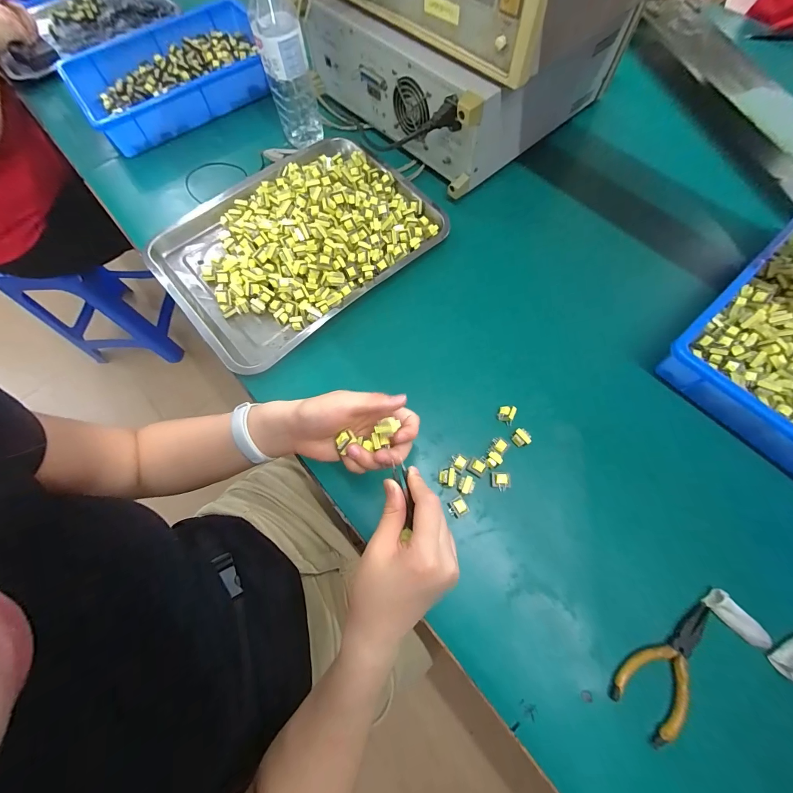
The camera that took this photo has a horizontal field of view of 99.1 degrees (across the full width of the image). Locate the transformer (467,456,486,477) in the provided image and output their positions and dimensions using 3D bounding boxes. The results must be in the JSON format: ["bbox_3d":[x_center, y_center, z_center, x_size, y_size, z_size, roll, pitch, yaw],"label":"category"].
[{"bbox_3d":[0.095,0.080,0.393,0.022,0.018,0.020,28,73,12],"label":"transformer"}]

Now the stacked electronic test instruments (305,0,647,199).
[{"bbox_3d":[0.094,-0.587,0.474,0.351,0.319,0.423,-41,73,-12],"label":"stacked electronic test instruments"}]

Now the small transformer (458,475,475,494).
[{"bbox_3d":[0.079,0.101,0.384,0.016,0.018,0.019,13,70,7],"label":"small transformer"}]

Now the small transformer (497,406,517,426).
[{"bbox_3d":[0.133,0.022,0.410,0.018,0.017,0.018,12,70,6],"label":"small transformer"}]

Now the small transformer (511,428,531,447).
[{"bbox_3d":[0.147,0.050,0.401,0.019,0.018,0.016,42,76,15],"label":"small transformer"}]

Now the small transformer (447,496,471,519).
[{"bbox_3d":[0.068,0.125,0.377,0.019,0.016,0.020,-30,71,-9],"label":"small transformer"}]

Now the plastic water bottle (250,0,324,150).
[{"bbox_3d":[-0.168,-0.506,0.515,0.067,0.217,0.062,-17,70,-4],"label":"plastic water bottle"}]

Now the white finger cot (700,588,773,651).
[{"bbox_3d":[0.338,0.221,0.331,0.024,0.014,0.058,-41,73,-12],"label":"white finger cot"}]

